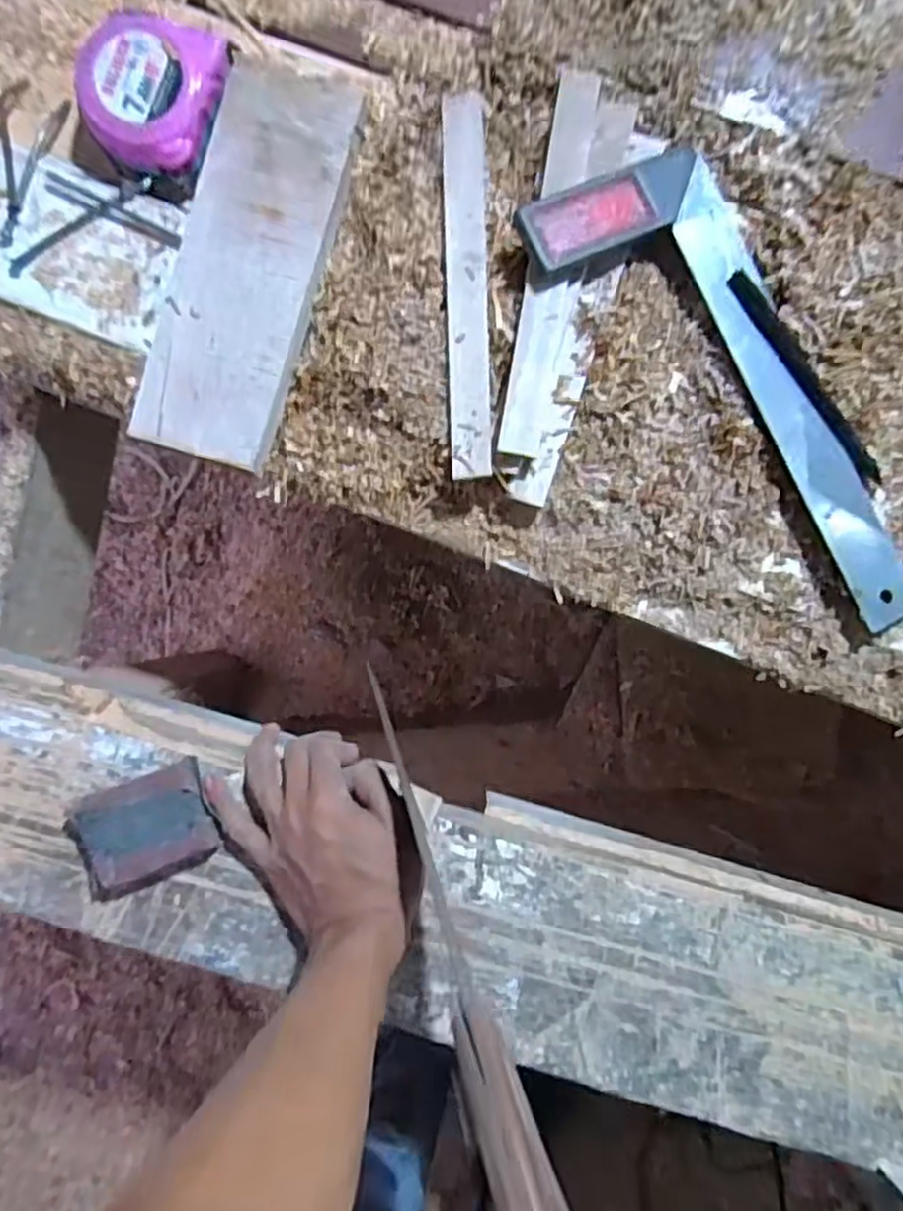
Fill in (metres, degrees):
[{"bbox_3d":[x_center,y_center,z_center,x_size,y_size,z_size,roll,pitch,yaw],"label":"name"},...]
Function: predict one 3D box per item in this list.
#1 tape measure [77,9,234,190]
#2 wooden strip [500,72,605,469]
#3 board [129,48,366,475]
[{"bbox_3d":[-0.173,-0.296,0.424,0.076,0.034,0.079,0,91,2],"label":"tape measure"},{"bbox_3d":[0.061,-0.199,0.418,0.031,0.010,0.227,11,87,-15],"label":"wooden strip"},{"bbox_3d":[-0.118,-0.197,0.422,0.079,0.030,0.227,16,91,2],"label":"board"}]

